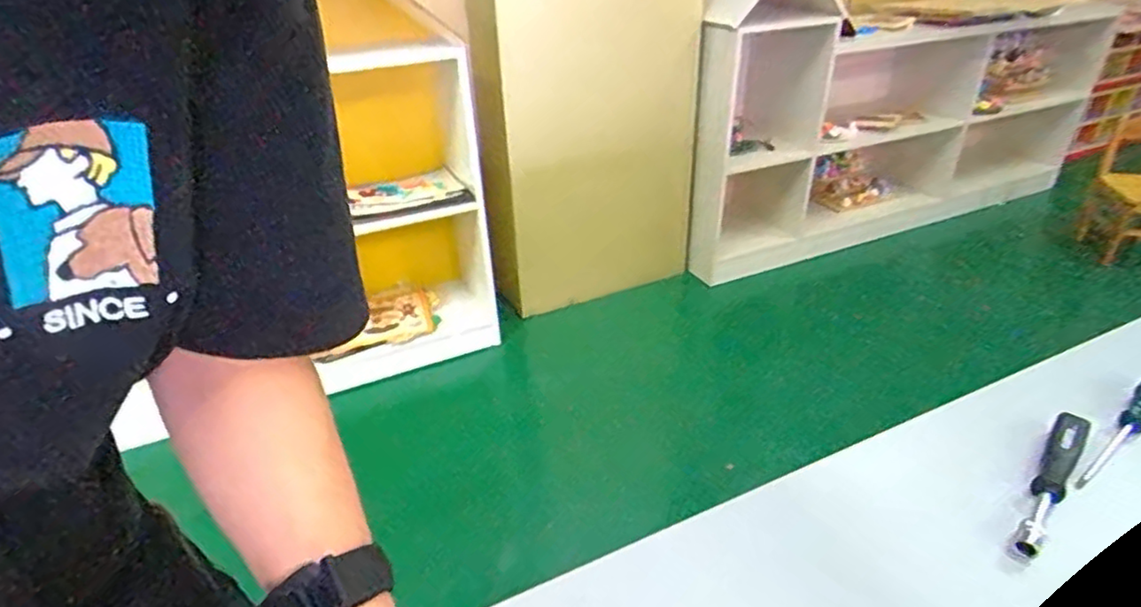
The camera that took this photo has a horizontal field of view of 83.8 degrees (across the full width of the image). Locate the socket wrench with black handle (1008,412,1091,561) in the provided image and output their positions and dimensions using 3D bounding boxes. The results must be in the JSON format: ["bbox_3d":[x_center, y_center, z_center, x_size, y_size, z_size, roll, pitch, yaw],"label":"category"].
[{"bbox_3d":[0.372,0.131,0.487,0.021,0.022,0.171,24,40,36],"label":"socket wrench with black handle"}]

